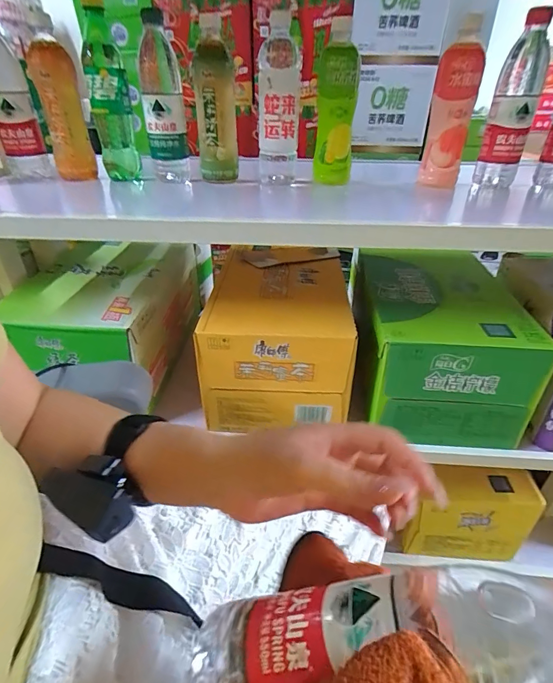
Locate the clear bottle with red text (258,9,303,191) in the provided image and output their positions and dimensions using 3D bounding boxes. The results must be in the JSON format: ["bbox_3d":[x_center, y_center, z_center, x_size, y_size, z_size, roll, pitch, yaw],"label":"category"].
[{"bbox_3d":[0.004,-0.356,0.588,0.065,0.216,0.058,-1,33,-1],"label":"clear bottle with red text"}]

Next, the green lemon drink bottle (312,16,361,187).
[{"bbox_3d":[0.091,-0.357,0.590,0.059,0.211,0.061,5,34,7],"label":"green lemon drink bottle"}]

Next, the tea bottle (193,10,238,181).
[{"bbox_3d":[-0.095,-0.364,0.597,0.060,0.213,0.059,-4,33,-5],"label":"tea bottle"}]

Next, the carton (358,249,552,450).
[{"bbox_3d":[0.286,-0.008,0.721,0.241,0.212,0.326,2,33,4],"label":"carton"}]

